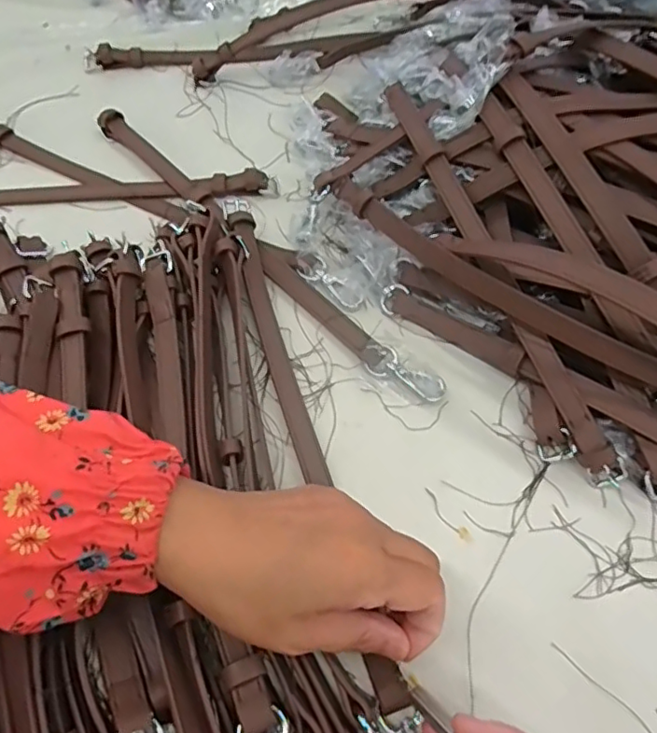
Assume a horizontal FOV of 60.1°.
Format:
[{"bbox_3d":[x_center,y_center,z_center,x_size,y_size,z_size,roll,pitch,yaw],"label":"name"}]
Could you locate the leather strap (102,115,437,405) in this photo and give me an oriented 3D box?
[{"bbox_3d":[-0.059,-0.096,0.432,0.025,0.019,0.367,-39,67,-21],"label":"leather strap"}]

